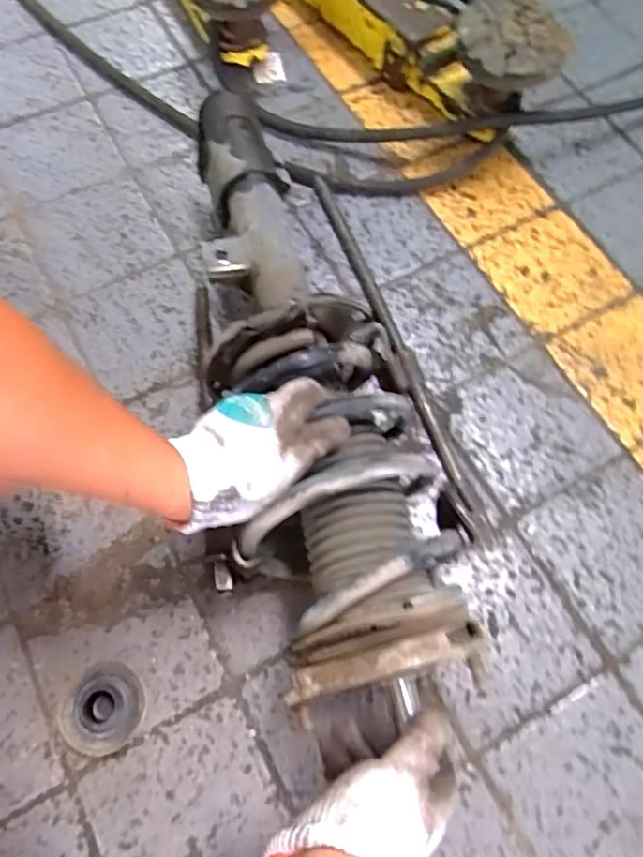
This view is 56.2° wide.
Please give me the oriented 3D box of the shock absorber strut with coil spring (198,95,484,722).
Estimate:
[{"bbox_3d":[-0.027,-0.055,0.574,0.158,0.159,0.583,-14,63,-5],"label":"shock absorber strut with coil spring"}]

